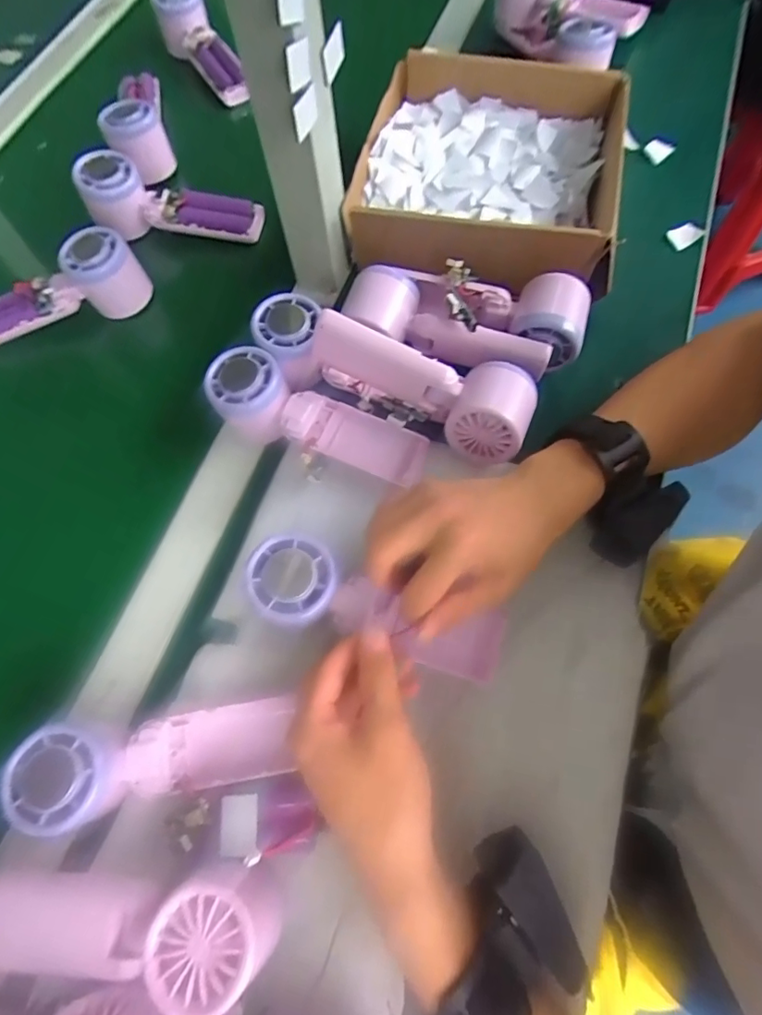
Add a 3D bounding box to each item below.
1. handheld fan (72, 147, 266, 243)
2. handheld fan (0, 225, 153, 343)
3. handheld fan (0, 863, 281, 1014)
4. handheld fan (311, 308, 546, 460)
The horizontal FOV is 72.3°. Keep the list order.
[{"bbox_3d":[-0.199,-0.286,0.500,0.163,0.068,0.055,12,70,7],"label":"handheld fan"},{"bbox_3d":[-0.291,-0.190,0.456,0.158,0.054,0.051,-15,69,-3],"label":"handheld fan"},{"bbox_3d":[-0.135,0.219,0.270,0.170,0.052,0.054,-2,69,2],"label":"handheld fan"},{"bbox_3d":[0.030,-0.090,0.373,0.162,0.054,0.058,19,71,10],"label":"handheld fan"}]

